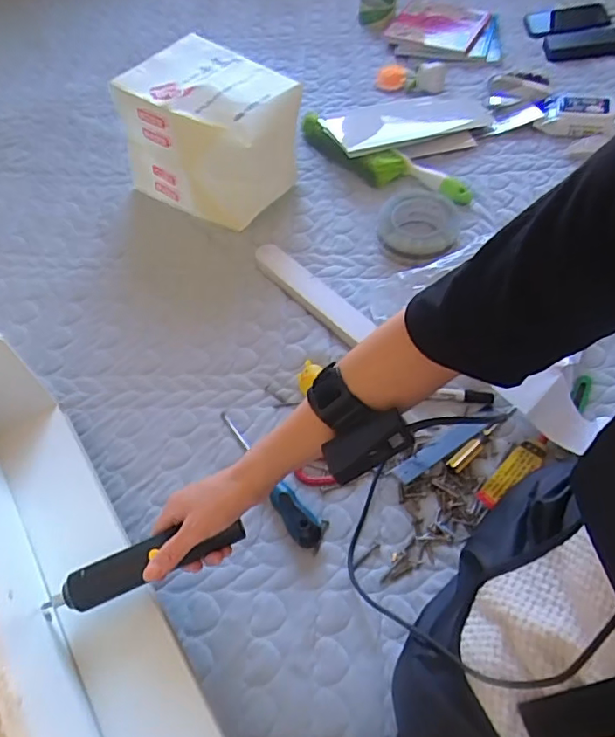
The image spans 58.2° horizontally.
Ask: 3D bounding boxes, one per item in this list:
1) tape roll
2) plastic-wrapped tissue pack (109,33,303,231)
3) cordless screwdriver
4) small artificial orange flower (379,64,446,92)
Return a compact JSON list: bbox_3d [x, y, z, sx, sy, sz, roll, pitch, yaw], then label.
[{"bbox_3d":[0.171,-0.217,0.842,0.119,0.043,0.135,3,55,4],"label":"tape roll"},{"bbox_3d":[-0.142,-0.358,0.864,0.250,0.171,0.199,33,62,22],"label":"plastic-wrapped tissue pack"},{"bbox_3d":[-0.144,0.171,0.487,0.183,0.029,0.038,-20,58,-1],"label":"cordless screwdriver"},{"bbox_3d":[0.203,-0.573,1.079,0.132,0.029,0.073,6,55,6],"label":"small artificial orange flower"}]

